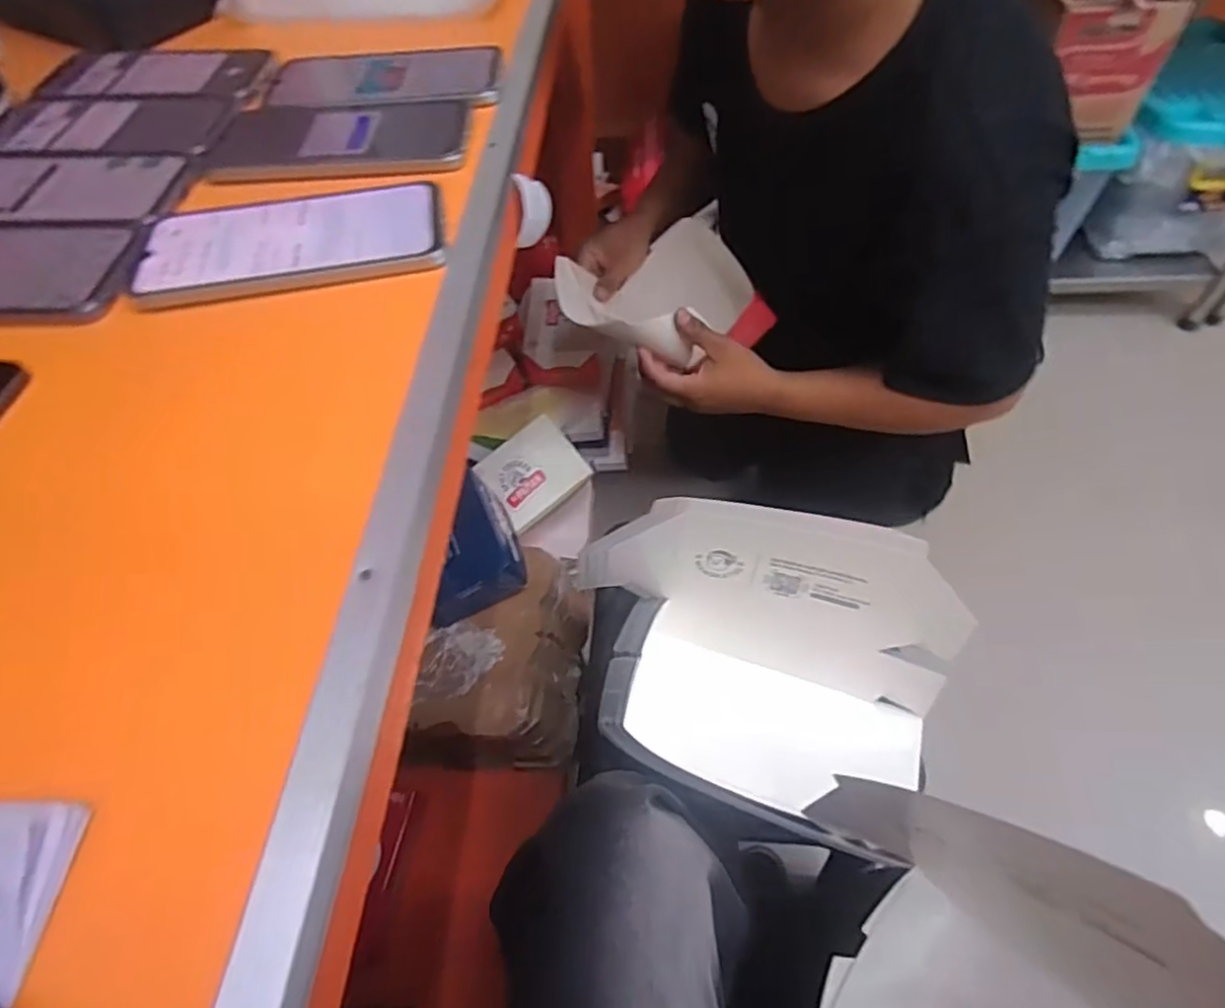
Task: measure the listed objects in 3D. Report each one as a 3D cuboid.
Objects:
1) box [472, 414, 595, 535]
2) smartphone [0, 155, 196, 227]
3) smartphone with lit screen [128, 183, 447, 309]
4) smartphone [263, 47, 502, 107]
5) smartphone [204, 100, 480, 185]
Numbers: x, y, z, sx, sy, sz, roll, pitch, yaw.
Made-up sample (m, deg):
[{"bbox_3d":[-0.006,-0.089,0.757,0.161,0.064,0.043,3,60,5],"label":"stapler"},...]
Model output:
[{"bbox_3d":[-0.108,-0.044,0.956,0.134,0.020,0.114,-38,93,-18],"label":"box"},{"bbox_3d":[-0.354,-0.199,0.433,0.168,0.004,0.083,0,54,3],"label":"smartphone"},{"bbox_3d":[-0.181,-0.150,0.389,0.165,0.005,0.080,-12,54,-6],"label":"smartphone with lit screen"},{"bbox_3d":[-0.168,-0.318,0.512,0.171,0.005,0.085,1,54,4],"label":"smartphone"},{"bbox_3d":[-0.181,-0.245,0.459,0.169,0.006,0.094,-1,54,2],"label":"smartphone"}]

